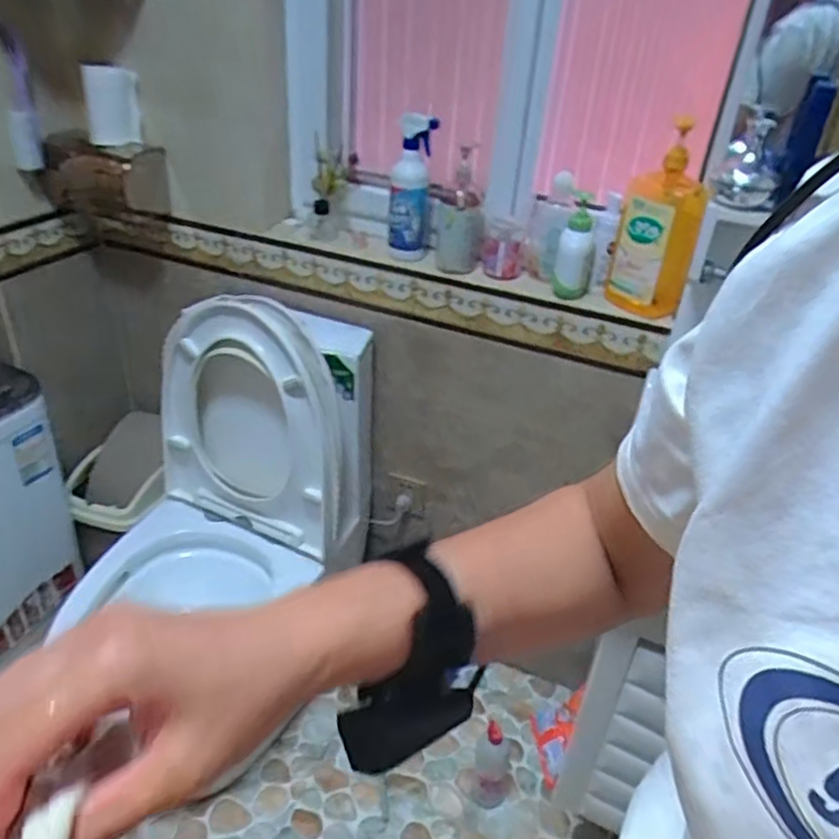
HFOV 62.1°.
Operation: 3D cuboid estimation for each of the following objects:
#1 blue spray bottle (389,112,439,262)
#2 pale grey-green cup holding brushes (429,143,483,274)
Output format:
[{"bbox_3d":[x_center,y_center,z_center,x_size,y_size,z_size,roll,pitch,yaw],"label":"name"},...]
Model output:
[{"bbox_3d":[-0.012,-0.393,1.190,0.073,0.237,0.073,6,32,-3],"label":"blue spray bottle"},{"bbox_3d":[0.071,-0.363,1.215,0.084,0.195,0.096,0,32,-12],"label":"pale grey-green cup holding brushes"}]

